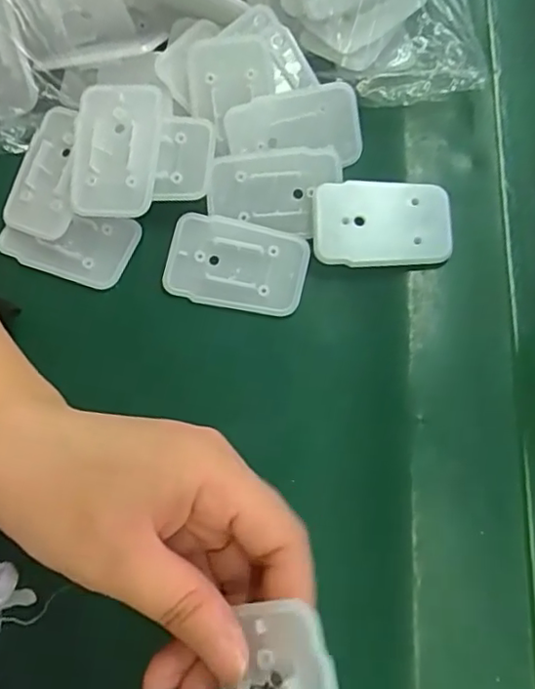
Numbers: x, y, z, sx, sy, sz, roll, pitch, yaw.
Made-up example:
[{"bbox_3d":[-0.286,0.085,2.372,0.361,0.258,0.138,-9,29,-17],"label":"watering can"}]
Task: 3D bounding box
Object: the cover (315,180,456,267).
[{"bbox_3d":[0.056,-0.059,0.297,0.067,0.012,0.042,3,72,3],"label":"cover"}]

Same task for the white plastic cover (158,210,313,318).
[{"bbox_3d":[-0.016,-0.040,0.301,0.069,0.010,0.043,11,72,5],"label":"white plastic cover"}]

